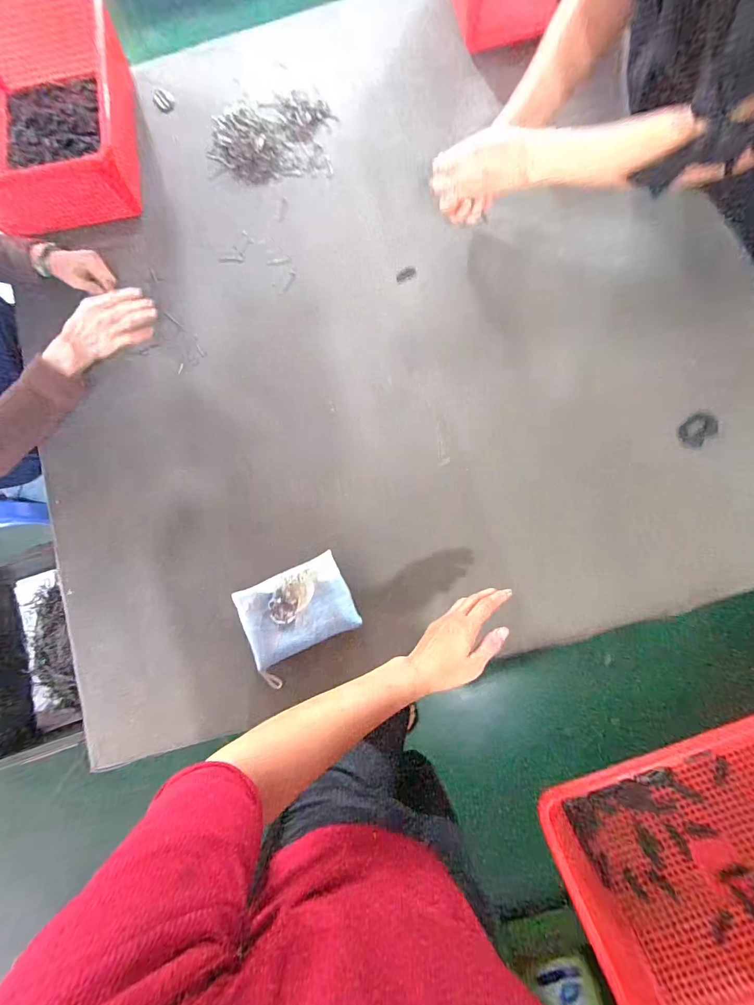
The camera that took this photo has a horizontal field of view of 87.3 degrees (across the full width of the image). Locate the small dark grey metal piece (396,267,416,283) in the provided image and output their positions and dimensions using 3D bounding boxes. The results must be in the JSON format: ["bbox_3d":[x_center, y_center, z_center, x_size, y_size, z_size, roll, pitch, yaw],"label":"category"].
[{"bbox_3d":[0.049,-0.388,0.672,0.035,0.004,0.020,-27,83,1],"label":"small dark grey metal piece"}]

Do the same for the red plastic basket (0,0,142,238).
[{"bbox_3d":[-0.568,-0.672,0.675,0.307,0.134,0.387,-5,84,4],"label":"red plastic basket"}]

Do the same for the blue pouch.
[{"bbox_3d":[-0.115,0.171,0.600,0.164,0.043,0.137,-25,83,1],"label":"blue pouch"}]

